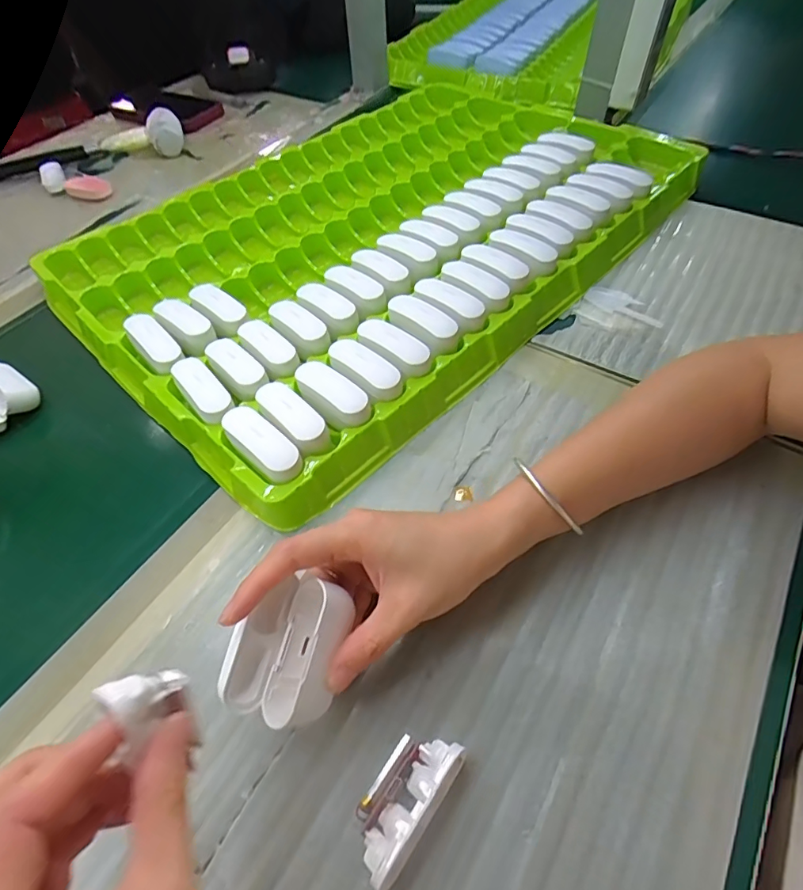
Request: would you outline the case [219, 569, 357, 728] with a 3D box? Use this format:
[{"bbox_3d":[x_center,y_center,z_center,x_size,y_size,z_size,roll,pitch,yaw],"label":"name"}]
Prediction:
[{"bbox_3d":[-0.054,0.097,0.235,0.050,0.032,0.065,26,72,-8],"label":"case"}]

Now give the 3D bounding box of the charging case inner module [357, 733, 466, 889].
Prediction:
[{"bbox_3d":[0.002,0.160,0.220,0.029,0.016,0.060,32,61,22],"label":"charging case inner module"}]

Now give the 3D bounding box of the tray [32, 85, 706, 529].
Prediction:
[{"bbox_3d":[-0.019,-0.242,0.492,0.417,0.041,0.576,37,63,25],"label":"tray"}]

